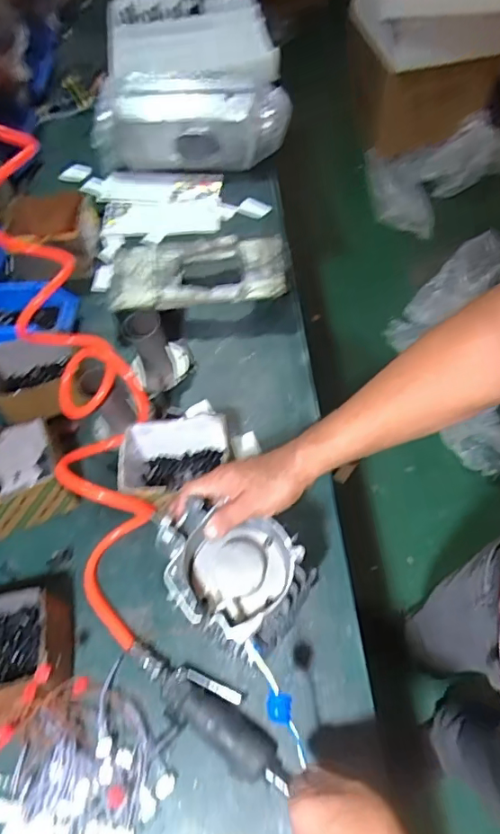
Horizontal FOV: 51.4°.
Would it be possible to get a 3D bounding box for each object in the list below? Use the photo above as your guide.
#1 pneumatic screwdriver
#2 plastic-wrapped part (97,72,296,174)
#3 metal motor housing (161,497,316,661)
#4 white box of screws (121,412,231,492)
[{"bbox_3d":[-0.053,0.334,0.602,0.216,0.036,0.060,32,65,21],"label":"pneumatic screwdriver"},{"bbox_3d":[-0.135,-0.660,1.189,0.438,0.196,0.140,-5,57,2],"label":"plastic-wrapped part"},{"bbox_3d":[-0.023,0.145,0.519,0.161,0.046,0.114,29,64,21],"label":"metal motor housing"},{"bbox_3d":[-0.102,0.072,0.744,0.156,0.105,0.109,-12,57,-3],"label":"white box of screws"}]

